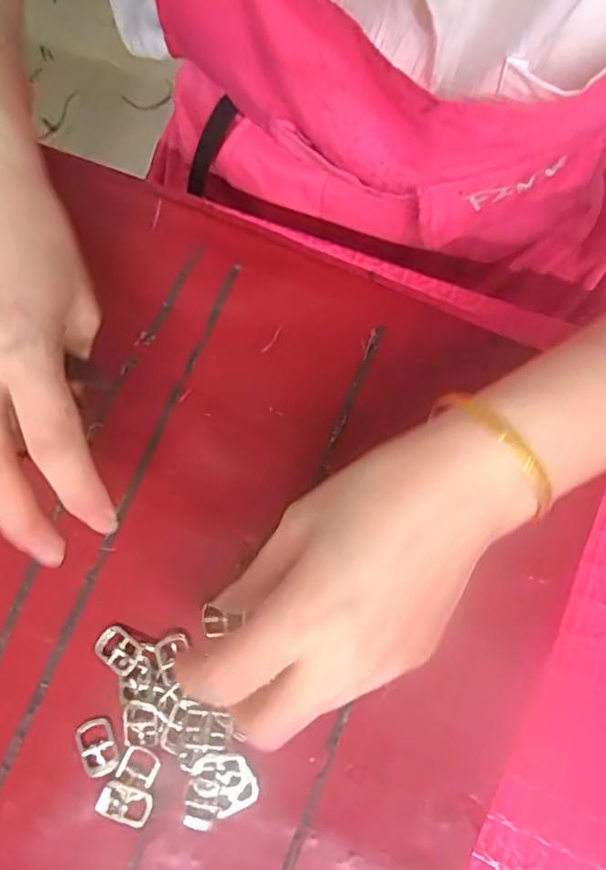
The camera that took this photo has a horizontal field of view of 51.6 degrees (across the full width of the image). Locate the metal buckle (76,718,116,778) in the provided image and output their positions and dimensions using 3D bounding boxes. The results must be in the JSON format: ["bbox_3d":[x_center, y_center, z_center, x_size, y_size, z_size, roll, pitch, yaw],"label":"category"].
[{"bbox_3d":[-0.081,0.123,0.246,0.013,0.004,0.021,-20,76,-6],"label":"metal buckle"}]

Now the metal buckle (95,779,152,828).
[{"bbox_3d":[-0.068,0.142,0.241,0.020,0.004,0.013,23,76,5],"label":"metal buckle"}]

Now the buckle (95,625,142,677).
[{"bbox_3d":[-0.075,0.088,0.255,0.019,0.004,0.014,35,77,8],"label":"buckle"}]

